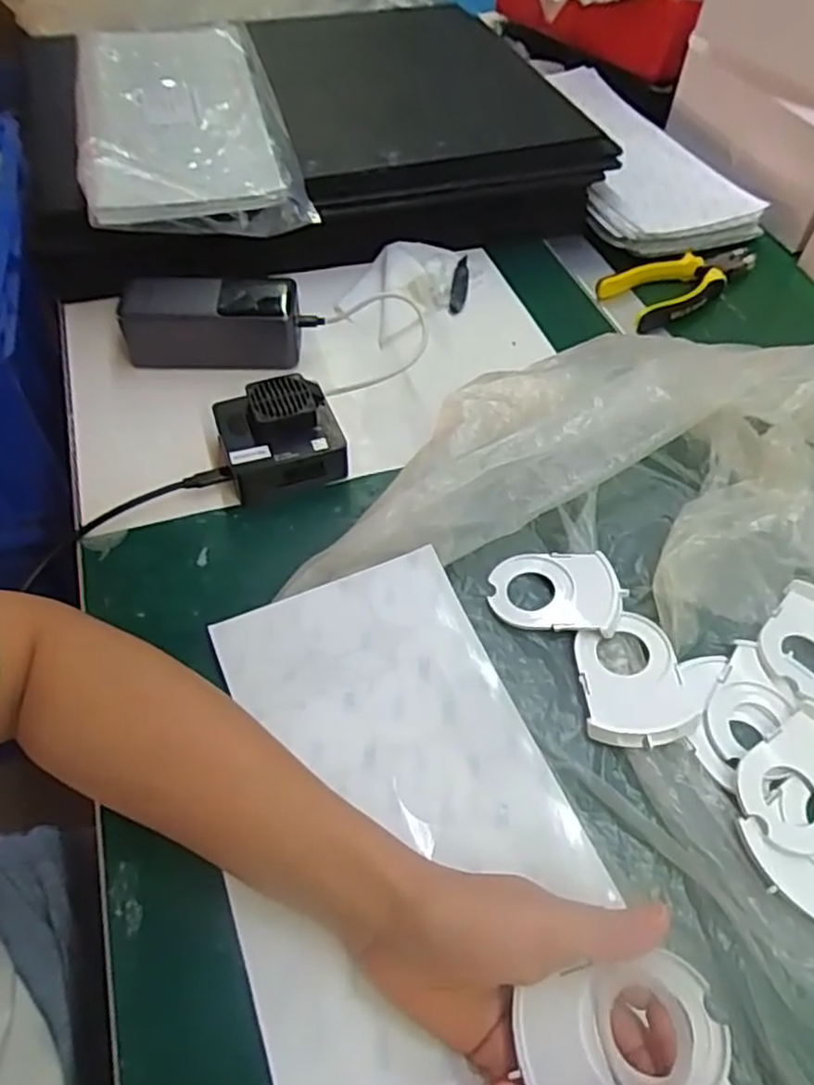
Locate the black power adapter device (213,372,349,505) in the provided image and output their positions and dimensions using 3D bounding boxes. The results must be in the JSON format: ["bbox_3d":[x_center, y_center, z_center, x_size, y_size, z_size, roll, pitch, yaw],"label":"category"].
[{"bbox_3d":[-0.086,-0.071,0.479,0.078,0.048,0.066,-15,55,-11],"label":"black power adapter device"}]

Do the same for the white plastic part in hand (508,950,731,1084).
[{"bbox_3d":[0.082,0.190,0.267,0.073,0.012,0.047,-23,50,9],"label":"white plastic part in hand"}]

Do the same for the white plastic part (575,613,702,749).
[{"bbox_3d":[0.125,0.076,0.394,0.058,0.012,0.075,-5,54,-6],"label":"white plastic part"}]

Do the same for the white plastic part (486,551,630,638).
[{"bbox_3d":[0.091,0.030,0.430,0.078,0.006,0.057,2,53,-1],"label":"white plastic part"}]

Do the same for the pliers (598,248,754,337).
[{"bbox_3d":[0.250,-0.237,0.633,0.159,0.025,0.061,-27,59,-21],"label":"pliers"}]

